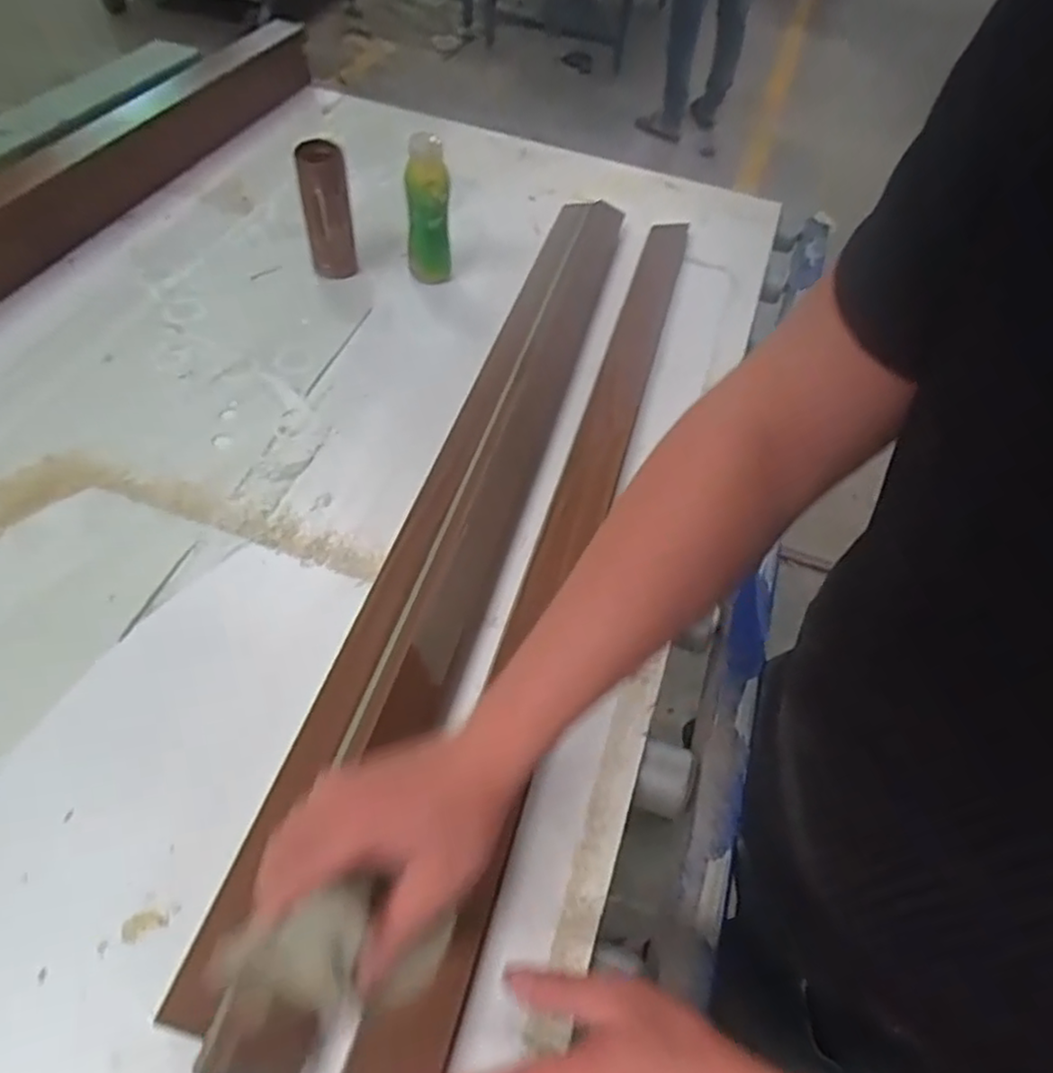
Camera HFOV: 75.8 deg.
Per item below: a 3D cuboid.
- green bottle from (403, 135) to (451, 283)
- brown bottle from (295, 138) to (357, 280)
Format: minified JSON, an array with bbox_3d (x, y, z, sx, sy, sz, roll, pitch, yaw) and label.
[{"bbox_3d":[-0.122,-0.395,0.840,0.054,0.172,0.045,2,53,-5],"label":"green bottle"},{"bbox_3d":[-0.251,-0.406,0.857,0.060,0.156,0.059,-11,55,-14],"label":"brown bottle"}]

